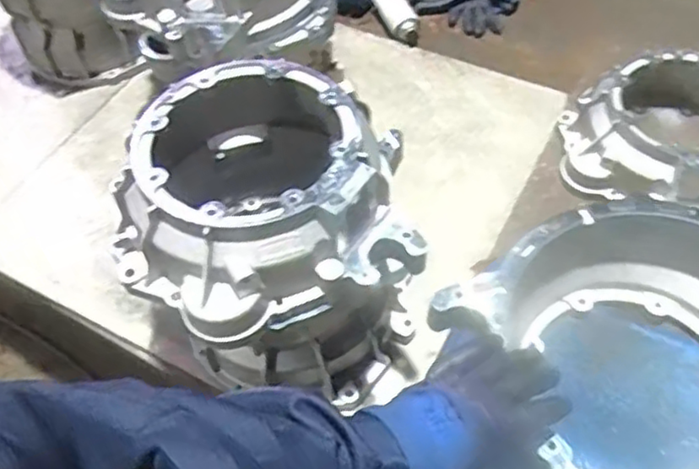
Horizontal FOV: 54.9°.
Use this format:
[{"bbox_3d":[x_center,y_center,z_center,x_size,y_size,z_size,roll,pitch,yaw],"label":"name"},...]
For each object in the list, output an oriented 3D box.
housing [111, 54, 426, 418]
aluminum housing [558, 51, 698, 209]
[{"bbox_3d":[-0.093,-0.005,0.888,0.361,0.376,0.331,-21,57,-11],"label":"housing"},{"bbox_3d":[0.508,-0.150,1.086,0.306,0.133,0.271,7,56,8],"label":"aluminum housing"}]

